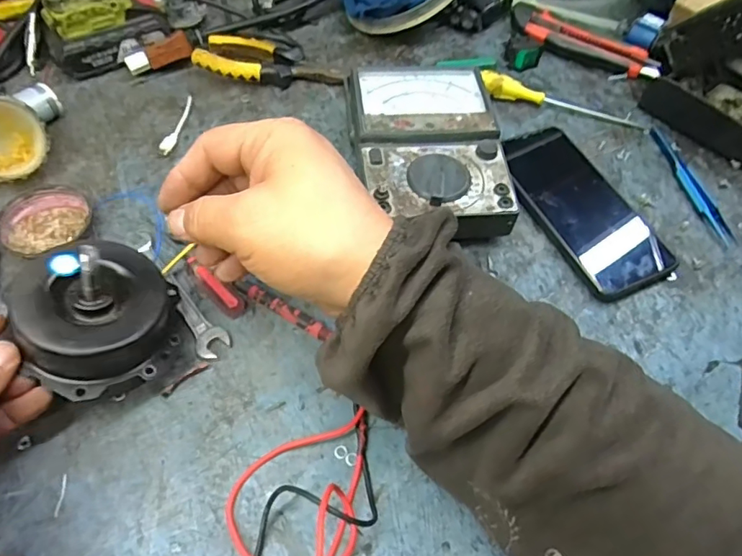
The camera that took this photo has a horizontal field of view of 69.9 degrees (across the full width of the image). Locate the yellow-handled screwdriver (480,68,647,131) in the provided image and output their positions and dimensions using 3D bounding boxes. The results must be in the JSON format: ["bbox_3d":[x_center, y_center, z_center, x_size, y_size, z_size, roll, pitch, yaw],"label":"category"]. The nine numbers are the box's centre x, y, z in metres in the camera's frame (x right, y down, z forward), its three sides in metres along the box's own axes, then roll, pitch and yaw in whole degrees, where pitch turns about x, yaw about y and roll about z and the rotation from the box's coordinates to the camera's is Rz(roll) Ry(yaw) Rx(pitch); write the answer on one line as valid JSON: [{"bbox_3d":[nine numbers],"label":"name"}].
[{"bbox_3d":[0.180,-0.166,0.497,0.156,0.018,0.022,16,58,6],"label":"yellow-handled screwdriver"}]

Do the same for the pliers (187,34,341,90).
[{"bbox_3d":[-0.094,-0.201,0.497,0.132,0.022,0.051,7,58,1],"label":"pliers"}]

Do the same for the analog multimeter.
[{"bbox_3d":[0.043,-0.104,0.427,0.119,0.047,0.170,-2,57,-4],"label":"analog multimeter"}]

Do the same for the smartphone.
[{"bbox_3d":[0.168,-0.059,0.424,0.084,0.016,0.160,-23,62,-17],"label":"smartphone"}]

